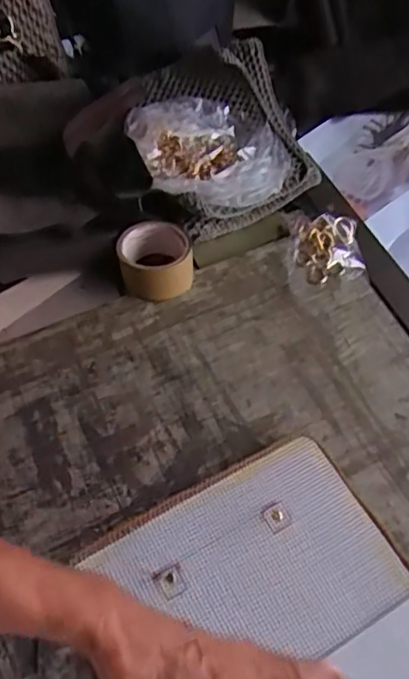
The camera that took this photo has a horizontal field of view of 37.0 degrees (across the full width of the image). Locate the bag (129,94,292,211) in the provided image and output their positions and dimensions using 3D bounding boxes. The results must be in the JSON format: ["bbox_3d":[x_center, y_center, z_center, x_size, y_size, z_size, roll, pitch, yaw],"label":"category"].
[{"bbox_3d":[0.010,-0.246,0.805,0.185,0.036,0.185,-18,63,-14],"label":"bag"}]

